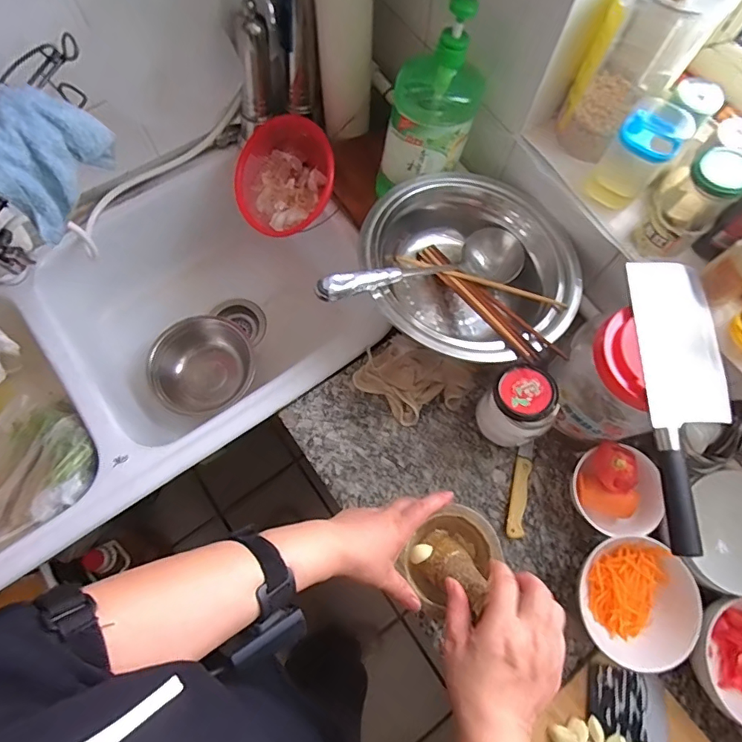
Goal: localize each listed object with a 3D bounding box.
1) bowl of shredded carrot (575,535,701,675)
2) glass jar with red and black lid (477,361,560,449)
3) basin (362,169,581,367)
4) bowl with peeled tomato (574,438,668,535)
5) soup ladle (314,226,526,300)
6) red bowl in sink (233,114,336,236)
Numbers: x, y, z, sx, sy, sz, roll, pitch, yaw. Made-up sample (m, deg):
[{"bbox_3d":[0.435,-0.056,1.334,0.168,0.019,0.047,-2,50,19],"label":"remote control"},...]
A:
[{"bbox_3d":[0.303,0.261,0.547,0.108,0.060,0.135,9,73,2],"label":"bowl of shredded carrot"},{"bbox_3d":[0.175,0.046,0.594,0.069,0.124,0.080,-4,73,-2],"label":"glass jar with red and black lid"},{"bbox_3d":[0.120,-0.129,0.624,0.240,0.132,0.275,-39,77,-12],"label":"basin"},{"bbox_3d":[0.302,0.145,0.591,0.098,0.077,0.103,0,73,-1],"label":"bowl with peeled tomato"},{"bbox_3d":[0.074,-0.123,0.587,0.300,0.065,0.080,-21,72,-37],"label":"soup ladle"},{"bbox_3d":[-0.127,-0.295,0.741,0.168,0.080,0.174,-2,87,27],"label":"red bowl in sink"}]

